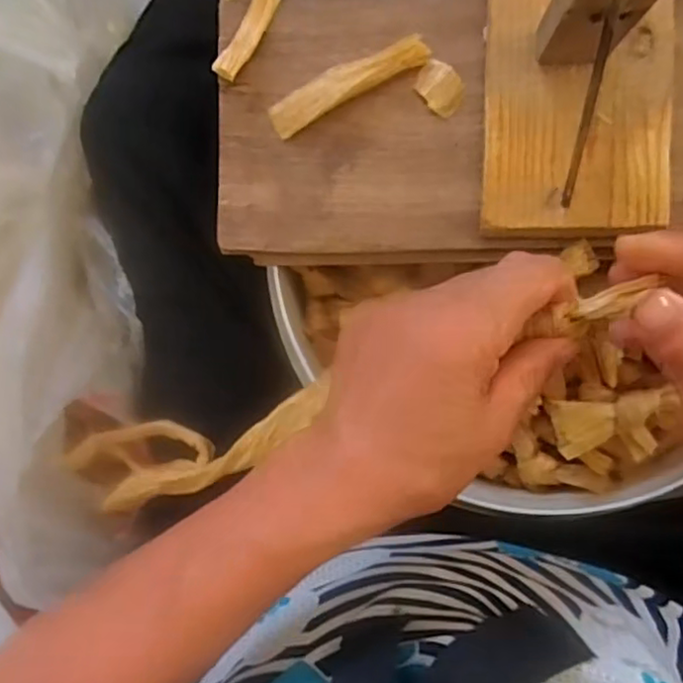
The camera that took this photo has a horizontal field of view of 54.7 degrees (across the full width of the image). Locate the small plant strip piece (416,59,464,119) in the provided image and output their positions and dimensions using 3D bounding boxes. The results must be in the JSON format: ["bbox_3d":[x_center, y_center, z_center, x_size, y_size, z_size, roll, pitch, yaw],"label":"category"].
[{"bbox_3d":[0.053,-0.135,0.349,0.021,0.004,0.029,-38,85,4],"label":"small plant strip piece"}]

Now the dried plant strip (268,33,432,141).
[{"bbox_3d":[0.003,-0.138,0.353,0.089,0.009,0.019,-27,86,5],"label":"dried plant strip"}]

